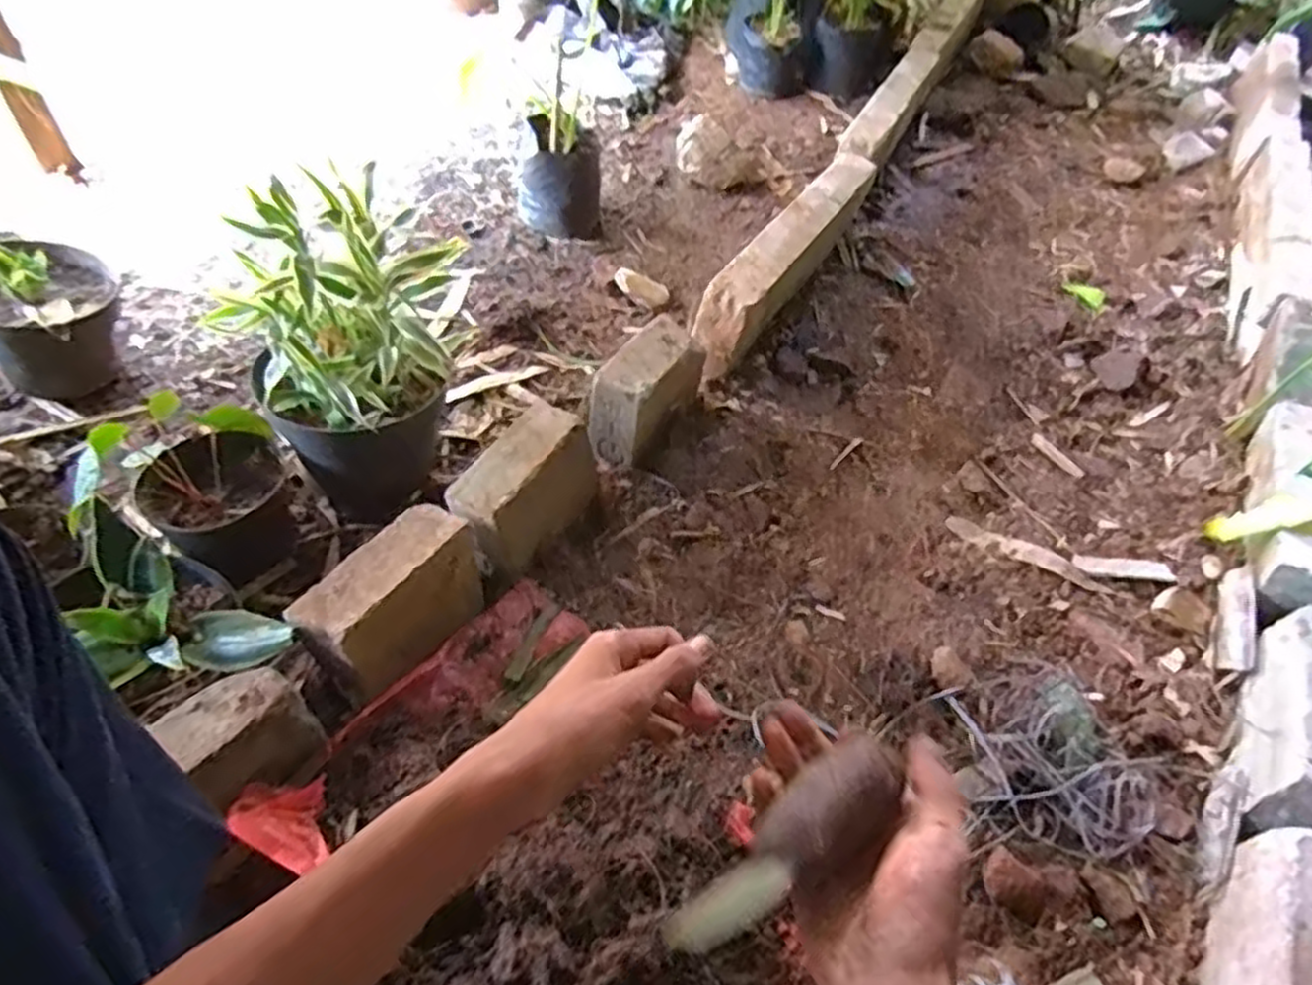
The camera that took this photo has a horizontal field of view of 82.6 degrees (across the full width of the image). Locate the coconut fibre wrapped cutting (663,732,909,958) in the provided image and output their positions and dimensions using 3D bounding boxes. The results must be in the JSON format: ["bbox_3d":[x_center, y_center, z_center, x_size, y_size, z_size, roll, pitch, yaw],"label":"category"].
[{"bbox_3d":[0.065,0.180,0.369,0.140,0.056,0.046,-25,58,-28],"label":"coconut fibre wrapped cutting"}]

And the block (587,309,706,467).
[{"bbox_3d":[-0.012,-0.137,1.032,0.082,0.137,0.187,32,55,19],"label":"block"}]

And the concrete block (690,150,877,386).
[{"bbox_3d":[0.225,-0.395,1.271,0.081,0.145,0.580,27,54,16],"label":"concrete block"}]

